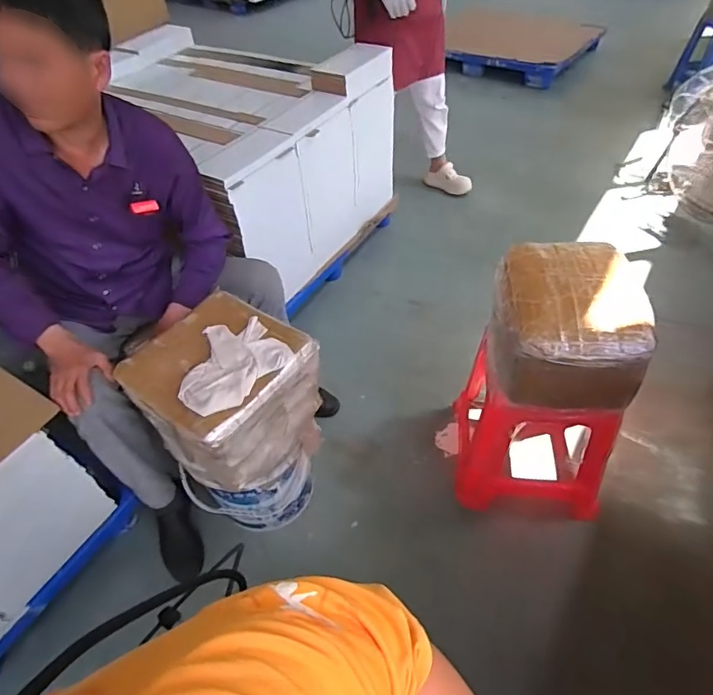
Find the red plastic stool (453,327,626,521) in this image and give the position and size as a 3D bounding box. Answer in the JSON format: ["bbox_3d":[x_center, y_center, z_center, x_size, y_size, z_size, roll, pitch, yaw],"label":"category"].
[{"bbox_3d":[0.466,0.176,1.238,0.371,0.431,0.362,4,48,9],"label":"red plastic stool"}]

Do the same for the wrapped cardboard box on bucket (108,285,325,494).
[{"bbox_3d":[-0.264,0.116,1.025,0.284,0.310,0.297,30,57,28],"label":"wrapped cardboard box on bucket"}]

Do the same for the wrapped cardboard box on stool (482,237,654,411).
[{"bbox_3d":[0.423,-0.044,0.998,0.262,0.207,0.311,1,48,6],"label":"wrapped cardboard box on stool"}]

